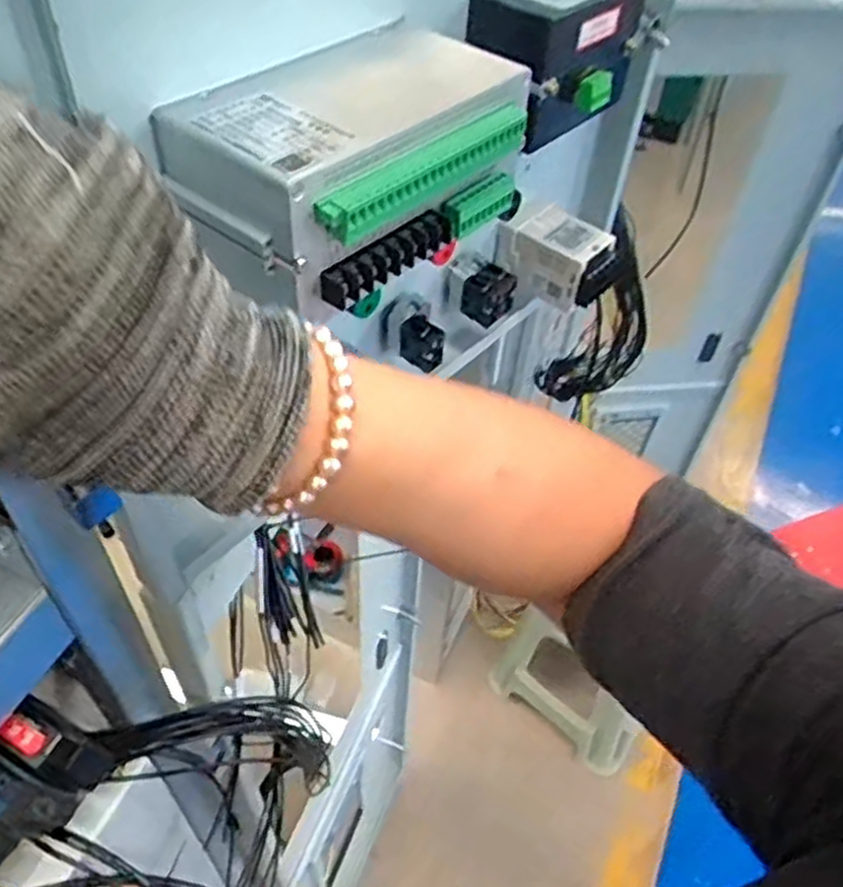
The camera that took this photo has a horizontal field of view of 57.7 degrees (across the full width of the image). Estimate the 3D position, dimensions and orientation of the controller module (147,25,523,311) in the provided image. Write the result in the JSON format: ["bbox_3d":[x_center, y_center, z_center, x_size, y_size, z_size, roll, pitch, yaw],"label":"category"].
[{"bbox_3d":[-0.025,-0.127,0.333,0.151,0.056,0.095,-35,58,-30],"label":"controller module"}]

